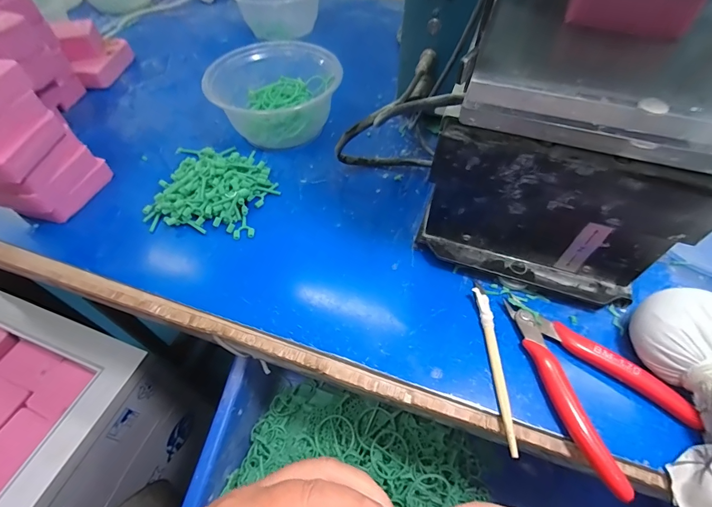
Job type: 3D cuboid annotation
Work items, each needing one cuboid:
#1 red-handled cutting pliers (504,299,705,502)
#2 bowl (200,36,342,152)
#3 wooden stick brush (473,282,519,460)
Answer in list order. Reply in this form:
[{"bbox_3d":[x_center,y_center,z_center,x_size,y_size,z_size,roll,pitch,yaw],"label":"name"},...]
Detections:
[{"bbox_3d":[0.150,0.077,0.230,0.072,0.014,0.113,-18,57,-12],"label":"red-handled cutting pliers"},{"bbox_3d":[-0.078,-0.168,0.384,0.120,0.061,0.126,28,60,19],"label":"bowl"},{"bbox_3d":[0.093,0.069,0.240,0.010,0.009,0.116,-2,55,0],"label":"wooden stick brush"}]

